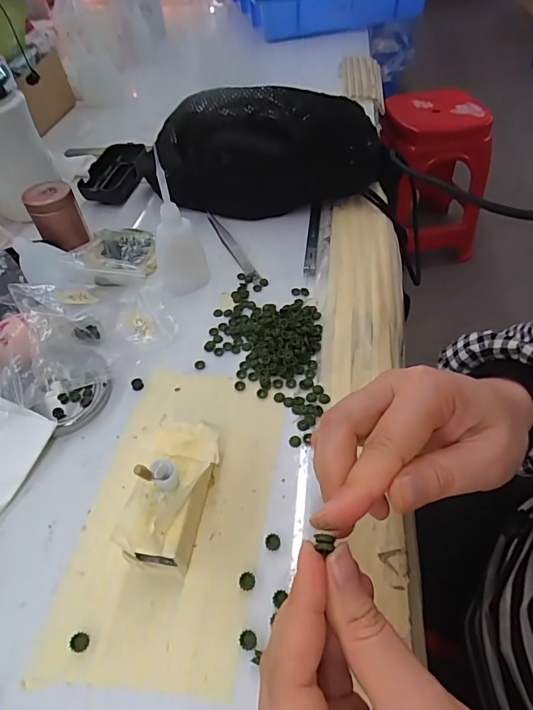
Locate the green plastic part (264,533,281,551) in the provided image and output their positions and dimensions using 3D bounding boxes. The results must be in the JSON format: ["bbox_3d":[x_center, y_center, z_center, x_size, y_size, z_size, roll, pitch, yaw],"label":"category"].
[{"bbox_3d":[0.004,0.110,0.252,0.009,0.004,0.008,-8,50,-3],"label":"green plastic part"}]

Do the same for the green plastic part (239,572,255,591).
[{"bbox_3d":[-0.011,0.126,0.240,0.009,0.004,0.008,-7,50,-3],"label":"green plastic part"}]

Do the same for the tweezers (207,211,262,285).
[{"bbox_3d":[-0.037,-0.113,0.438,0.012,0.006,0.130,-22,52,-15],"label":"tweezers"}]

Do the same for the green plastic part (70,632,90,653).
[{"bbox_3d":[-0.098,0.150,0.226,0.009,0.005,0.009,-2,50,2],"label":"green plastic part"}]

